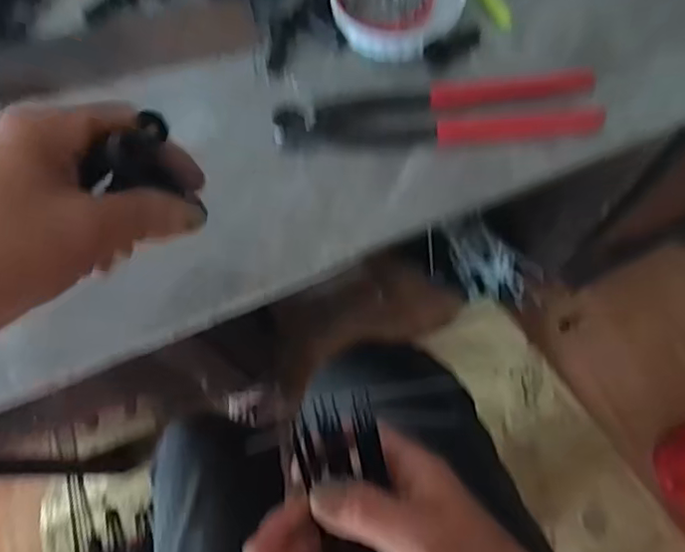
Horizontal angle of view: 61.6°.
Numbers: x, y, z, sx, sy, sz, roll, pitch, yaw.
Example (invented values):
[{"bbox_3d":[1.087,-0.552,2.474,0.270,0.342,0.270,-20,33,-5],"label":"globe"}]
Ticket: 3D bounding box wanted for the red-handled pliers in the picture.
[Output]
[{"bbox_3d":[0.058,-0.105,0.360,0.195,0.015,0.050,1,70,3],"label":"red-handled pliers"}]

